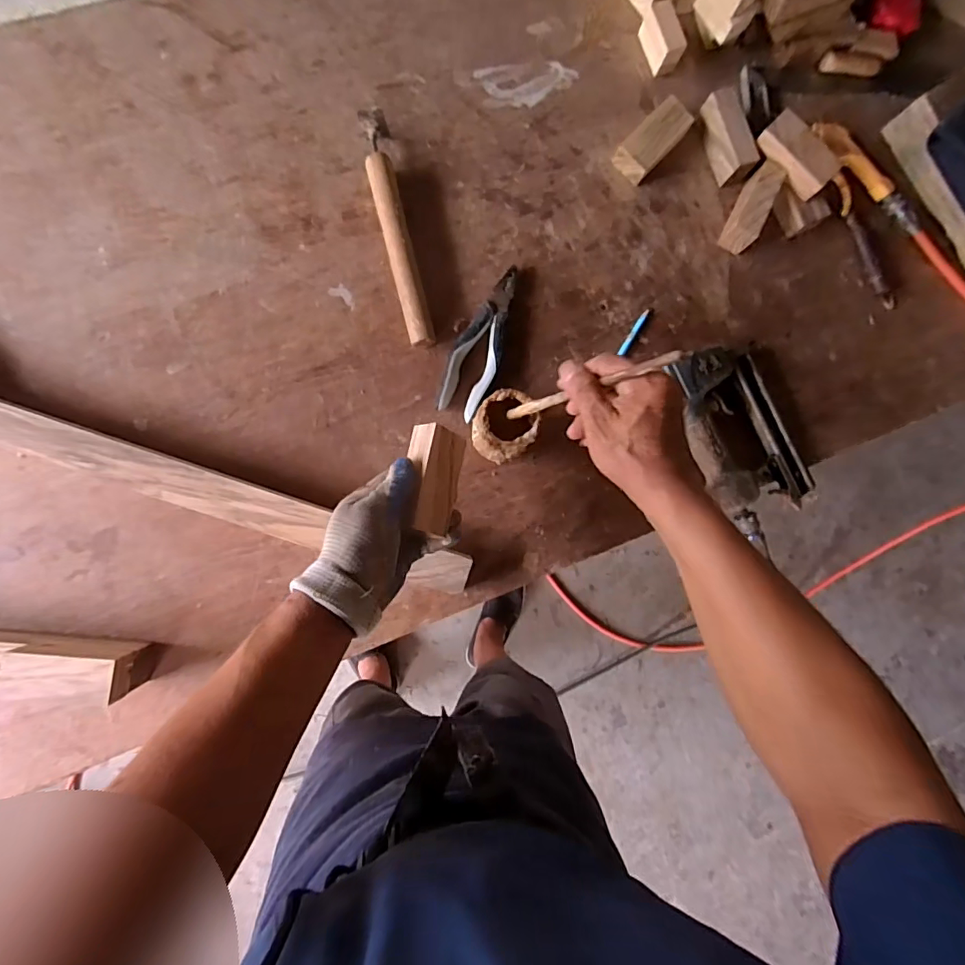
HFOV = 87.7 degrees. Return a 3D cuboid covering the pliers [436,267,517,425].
[{"bbox_3d":[0.002,-0.169,0.612,0.058,0.026,0.191,26,85,-4],"label":"pliers"}]

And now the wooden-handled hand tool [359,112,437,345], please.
[{"bbox_3d":[-0.102,-0.296,0.596,0.034,0.037,0.272,-12,88,-7],"label":"wooden-handled hand tool"}]

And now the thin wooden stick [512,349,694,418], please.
[{"bbox_3d":[0.084,-0.081,0.434,0.010,0.228,0.012,-2,87,-27],"label":"thin wooden stick"}]

